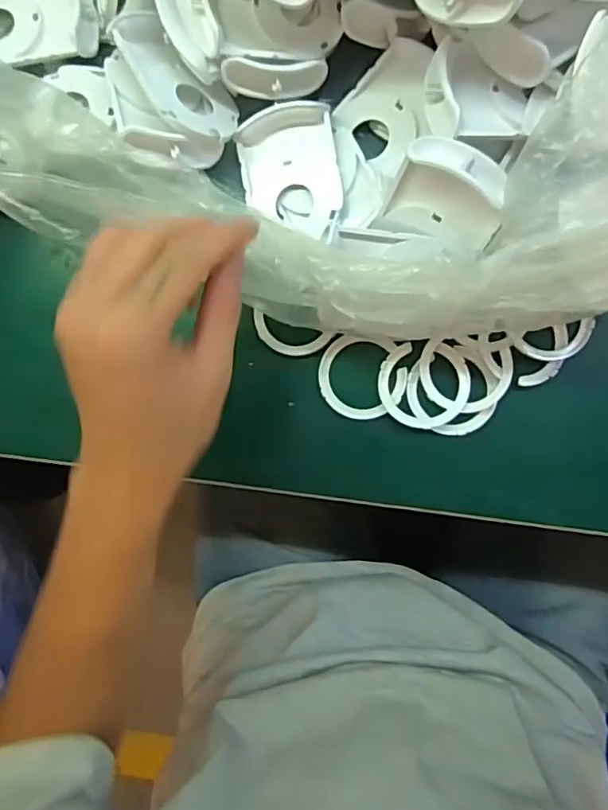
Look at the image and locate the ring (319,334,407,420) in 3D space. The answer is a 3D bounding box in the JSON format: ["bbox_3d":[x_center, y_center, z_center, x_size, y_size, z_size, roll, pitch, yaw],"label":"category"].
[{"bbox_3d":[0.034,-0.016,0.328,0.050,0.007,0.047,0,88,6],"label":"ring"}]

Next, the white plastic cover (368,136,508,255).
[{"bbox_3d":[0.070,-0.104,0.288,0.057,0.038,0.043,23,91,6],"label":"white plastic cover"}]

